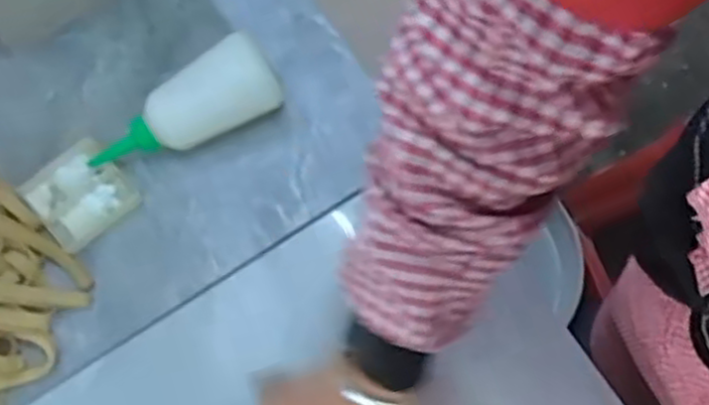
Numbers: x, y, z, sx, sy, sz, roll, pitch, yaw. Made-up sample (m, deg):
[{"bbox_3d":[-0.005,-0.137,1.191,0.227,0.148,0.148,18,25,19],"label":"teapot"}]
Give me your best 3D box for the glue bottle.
[{"bbox_3d":[-0.130,-0.065,0.572,0.147,0.053,0.053,-35,77,-10],"label":"glue bottle"}]

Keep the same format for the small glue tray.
[{"bbox_3d":[-0.218,-0.009,0.573,0.072,0.012,0.075,-40,78,-11],"label":"small glue tray"}]

